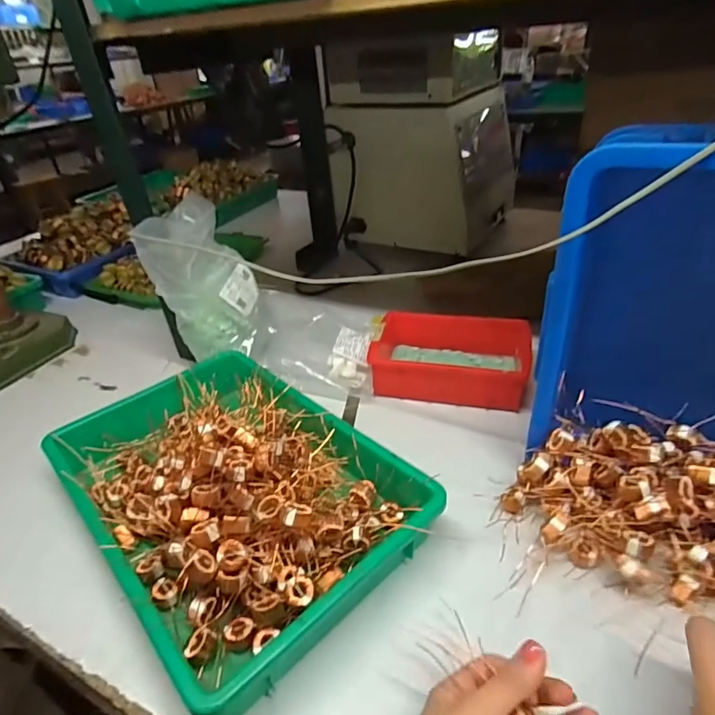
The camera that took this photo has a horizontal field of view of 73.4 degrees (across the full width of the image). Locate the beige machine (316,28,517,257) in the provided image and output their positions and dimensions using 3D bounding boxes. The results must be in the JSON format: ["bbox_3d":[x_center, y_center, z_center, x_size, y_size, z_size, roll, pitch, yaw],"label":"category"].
[{"bbox_3d":[0.138,-0.435,0.976,0.307,0.347,0.296,16,39,29],"label":"beige machine"}]

